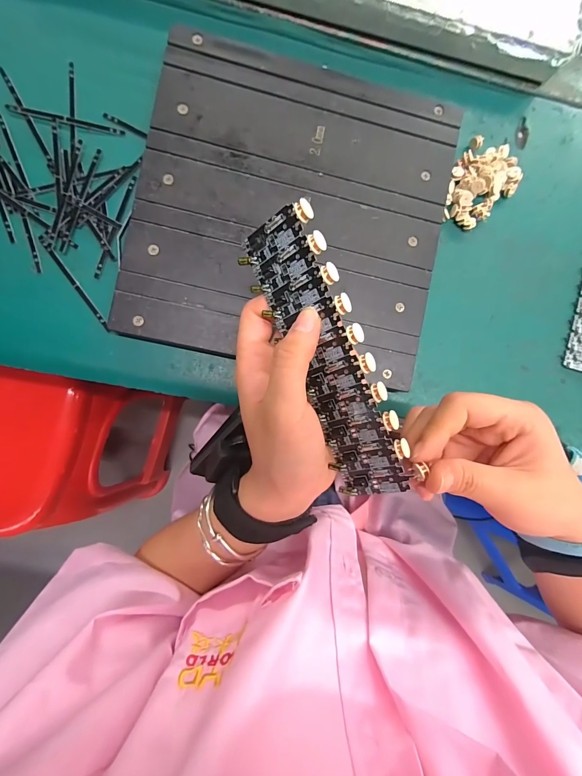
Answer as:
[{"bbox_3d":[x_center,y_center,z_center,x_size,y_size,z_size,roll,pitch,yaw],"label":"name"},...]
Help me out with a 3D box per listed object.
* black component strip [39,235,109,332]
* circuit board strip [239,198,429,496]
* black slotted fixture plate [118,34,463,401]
[{"bbox_3d":[-0.160,-0.077,0.236,0.005,0.004,0.082,-35,93,-4],"label":"black component strip"},{"bbox_3d":[0.020,-0.013,0.168,0.045,0.005,0.151,-21,96,36],"label":"circuit board strip"},{"bbox_3d":[0.004,-0.131,0.245,0.223,0.015,0.225,11,89,-5],"label":"black slotted fixture plate"}]

